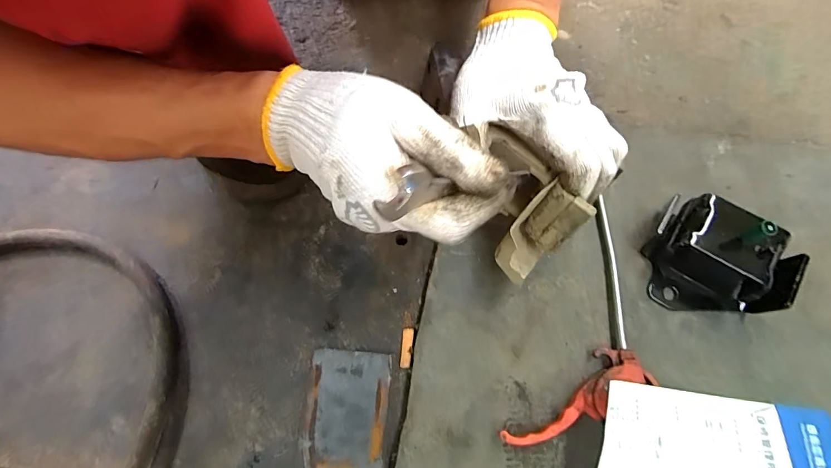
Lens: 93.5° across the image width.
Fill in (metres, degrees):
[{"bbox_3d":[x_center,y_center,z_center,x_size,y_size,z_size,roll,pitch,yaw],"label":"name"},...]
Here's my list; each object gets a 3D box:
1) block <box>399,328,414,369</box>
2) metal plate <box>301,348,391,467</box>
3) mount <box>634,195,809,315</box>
[{"bbox_3d":[-0.008,0.102,0.350,0.010,0.005,0.034,4,66,3],"label":"block"},{"bbox_3d":[-0.058,0.150,0.331,0.066,0.008,0.096,3,66,2],"label":"metal plate"},{"bbox_3d":[0.253,0.024,0.330,0.083,0.063,0.105,-42,72,-16],"label":"mount"}]

